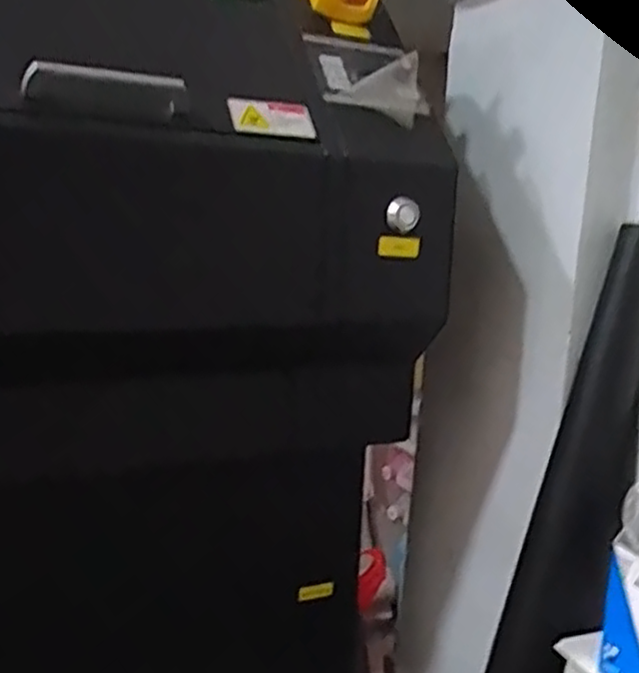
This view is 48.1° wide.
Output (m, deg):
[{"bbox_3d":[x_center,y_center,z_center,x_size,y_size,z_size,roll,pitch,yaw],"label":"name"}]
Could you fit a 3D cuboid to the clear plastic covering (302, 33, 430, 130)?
[{"bbox_3d":[0.044,-0.245,0.673,0.116,0.110,0.020,10,-29,-15],"label":"clear plastic covering"}]

